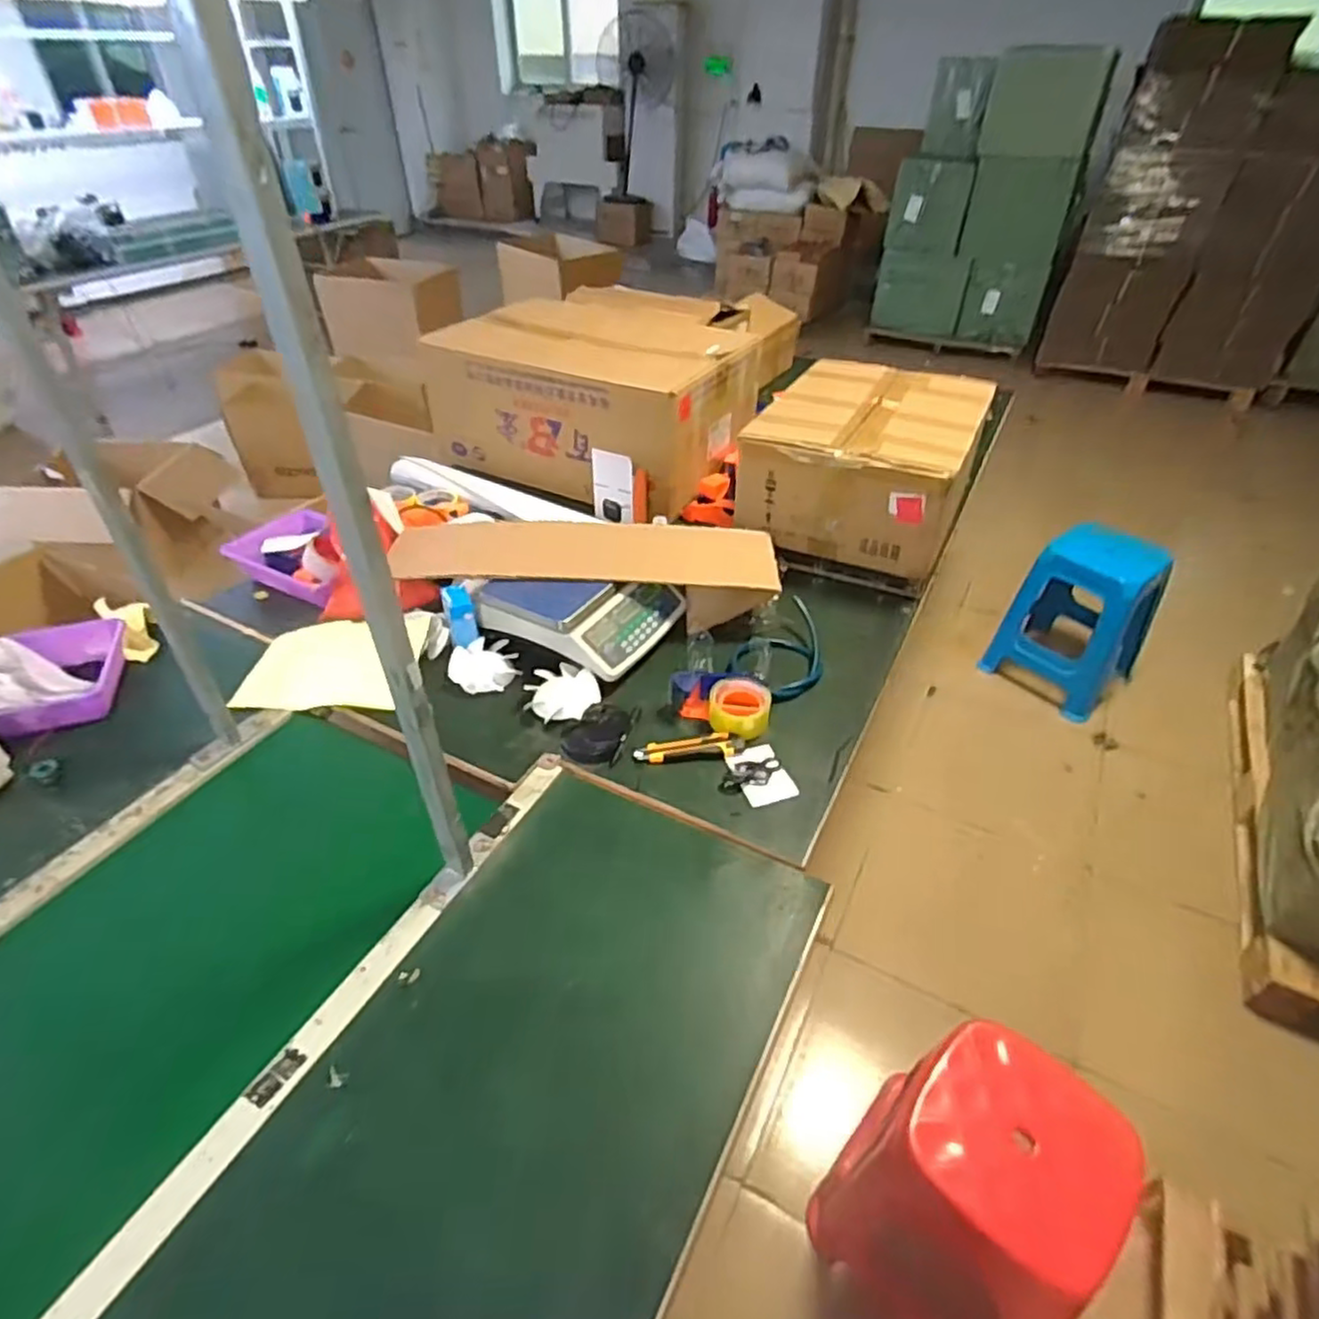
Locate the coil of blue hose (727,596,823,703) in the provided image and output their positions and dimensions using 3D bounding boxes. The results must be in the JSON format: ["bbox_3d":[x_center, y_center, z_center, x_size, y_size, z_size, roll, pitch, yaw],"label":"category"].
[{"bbox_3d":[0.223,-0.014,1.184,0.128,0.056,0.219,30,49,30],"label":"coil of blue hose"}]

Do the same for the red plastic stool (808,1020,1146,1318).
[{"bbox_3d":[0.439,0.769,1.019,0.302,0.393,0.289,32,50,32],"label":"red plastic stool"}]

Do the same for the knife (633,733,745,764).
[{"bbox_3d":[0.043,0.128,1.020,0.157,0.012,0.046,-5,41,-5],"label":"knife"}]

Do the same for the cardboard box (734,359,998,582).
[{"bbox_3d":[0.419,-0.412,1.430,0.374,0.199,0.488,18,44,20],"label":"cardboard box"}]

